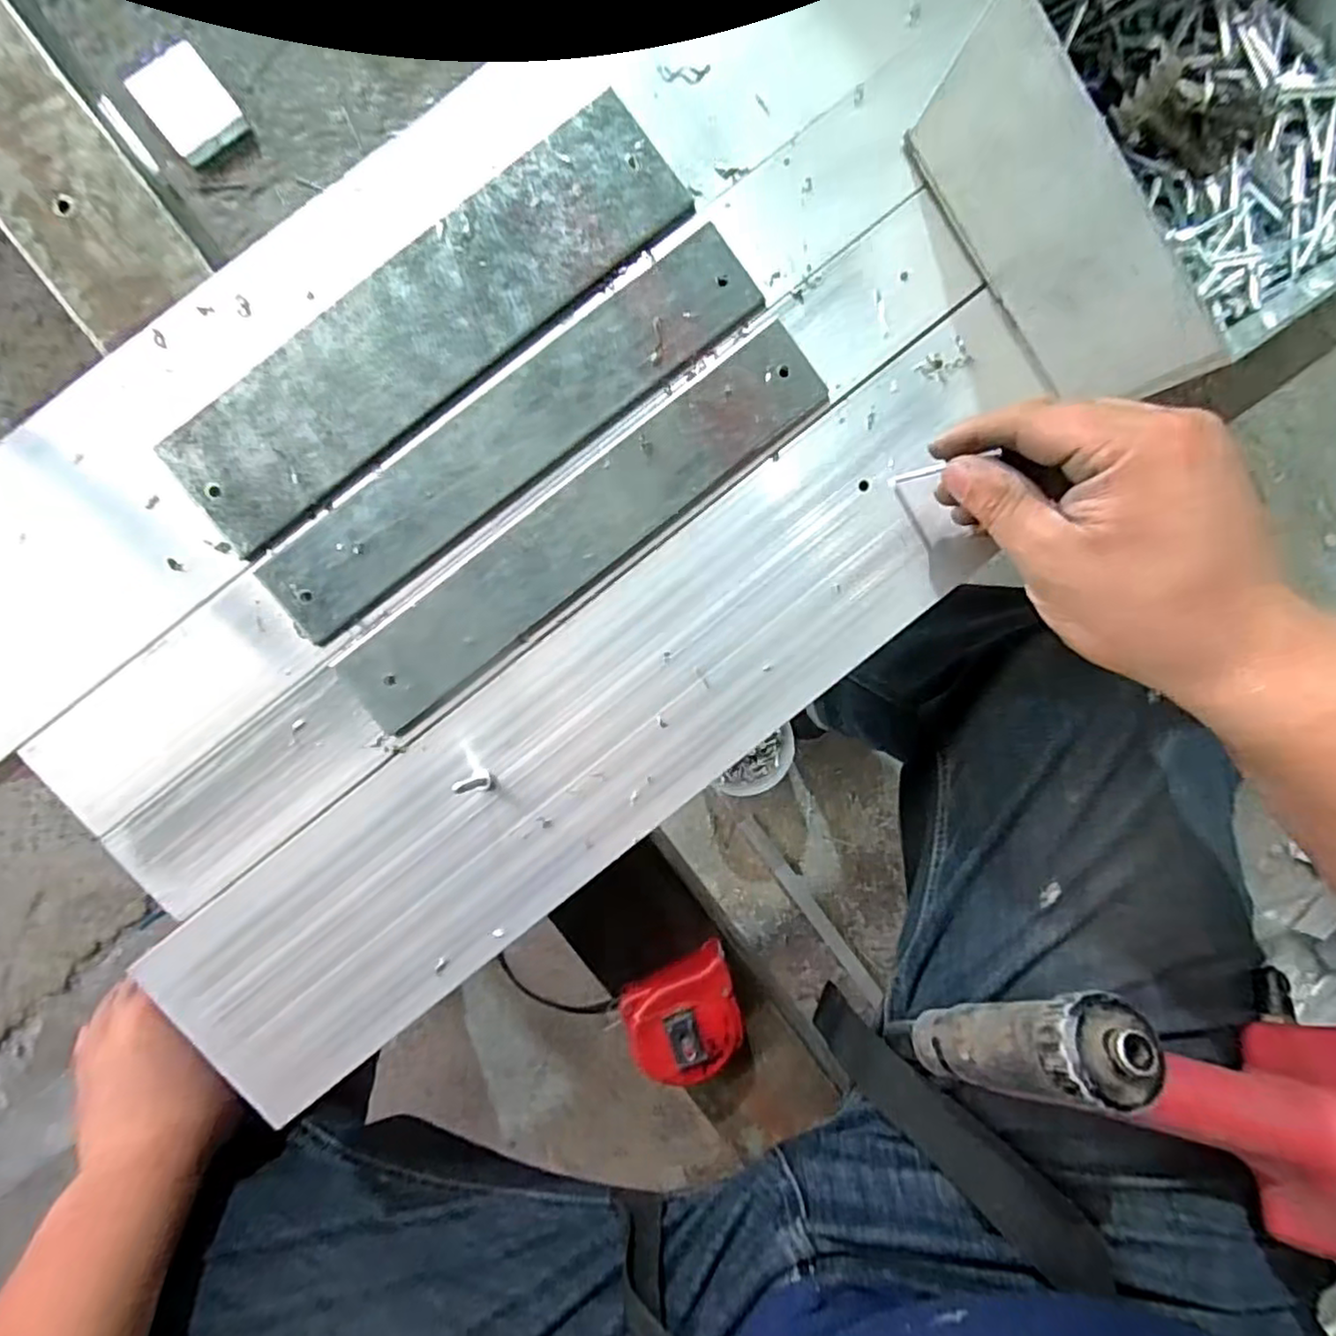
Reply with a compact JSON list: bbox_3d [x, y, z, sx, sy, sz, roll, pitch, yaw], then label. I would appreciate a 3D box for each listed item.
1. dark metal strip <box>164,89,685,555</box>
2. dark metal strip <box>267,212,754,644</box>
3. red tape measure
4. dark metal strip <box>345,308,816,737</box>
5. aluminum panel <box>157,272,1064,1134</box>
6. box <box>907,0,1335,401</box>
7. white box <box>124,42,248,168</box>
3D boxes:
[{"bbox_3d":[-0.104,-0.147,0.287,0.242,0.004,0.058,-39,95,-1],"label":"dark metal strip"},{"bbox_3d":[-0.066,-0.101,0.292,0.243,0.004,0.041,-37,95,-1],"label":"dark metal strip"},{"bbox_3d":[0.013,0.207,0.403,0.067,0.037,0.062,-27,96,-3],"label":"red tape measure"},{"bbox_3d":[-0.036,-0.061,0.299,0.242,0.004,0.042,-38,95,-1],"label":"dark metal strip"},{"bbox_3d":[-0.015,0.020,0.308,0.472,0.010,0.103,-40,95,-1],"label":"aluminum panel"},{"bbox_3d":[0.215,-0.217,0.268,0.166,0.077,0.156,-34,95,-1],"label":"box"},{"bbox_3d":[-0.532,-0.626,0.749,0.084,0.030,0.095,-38,96,-2],"label":"white box"}]

